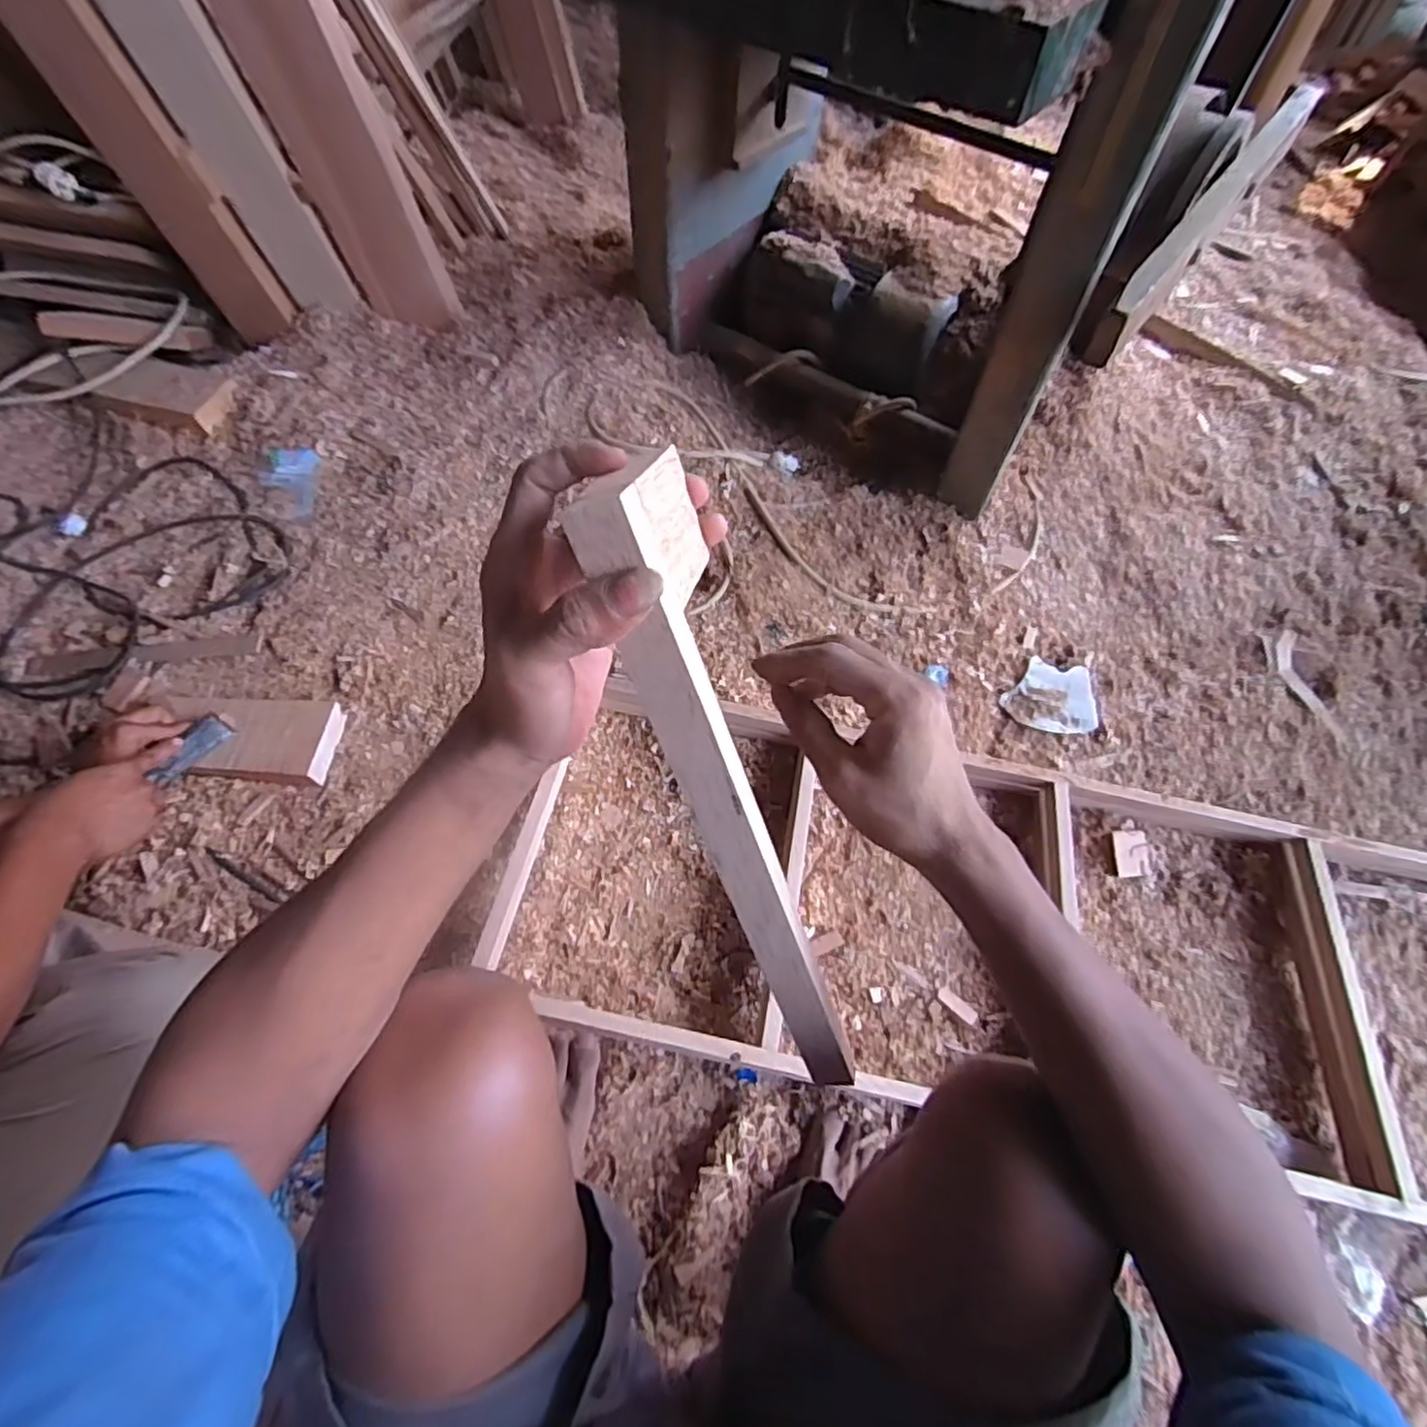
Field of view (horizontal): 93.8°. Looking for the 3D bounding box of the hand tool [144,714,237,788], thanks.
[{"bbox_3d":[-0.586,0.037,0.753,0.019,0.033,0.091,14,42,5],"label":"hand tool"}]

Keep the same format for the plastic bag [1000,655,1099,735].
[{"bbox_3d":[0.453,-0.027,0.896,0.122,0.021,0.108,13,62,4],"label":"plastic bag"}]

